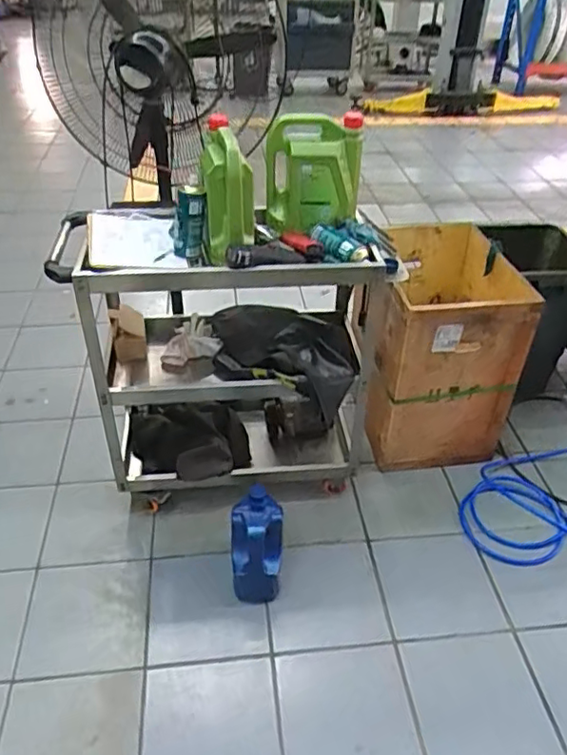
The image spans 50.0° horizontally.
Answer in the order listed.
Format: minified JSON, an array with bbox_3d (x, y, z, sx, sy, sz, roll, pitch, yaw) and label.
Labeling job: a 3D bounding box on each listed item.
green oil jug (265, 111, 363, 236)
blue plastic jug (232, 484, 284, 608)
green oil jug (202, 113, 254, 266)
[{"bbox_3d":[0.068,-0.492,1.479,0.219,0.265,0.097,9,39,9],"label":"green oil jug"},{"bbox_3d":[-0.068,0.442,1.592,0.133,0.257,0.184,-2,38,-5],"label":"blue plastic jug"},{"bbox_3d":[-0.123,-0.435,1.396,0.113,0.269,0.194,1,38,-2],"label":"green oil jug"}]

